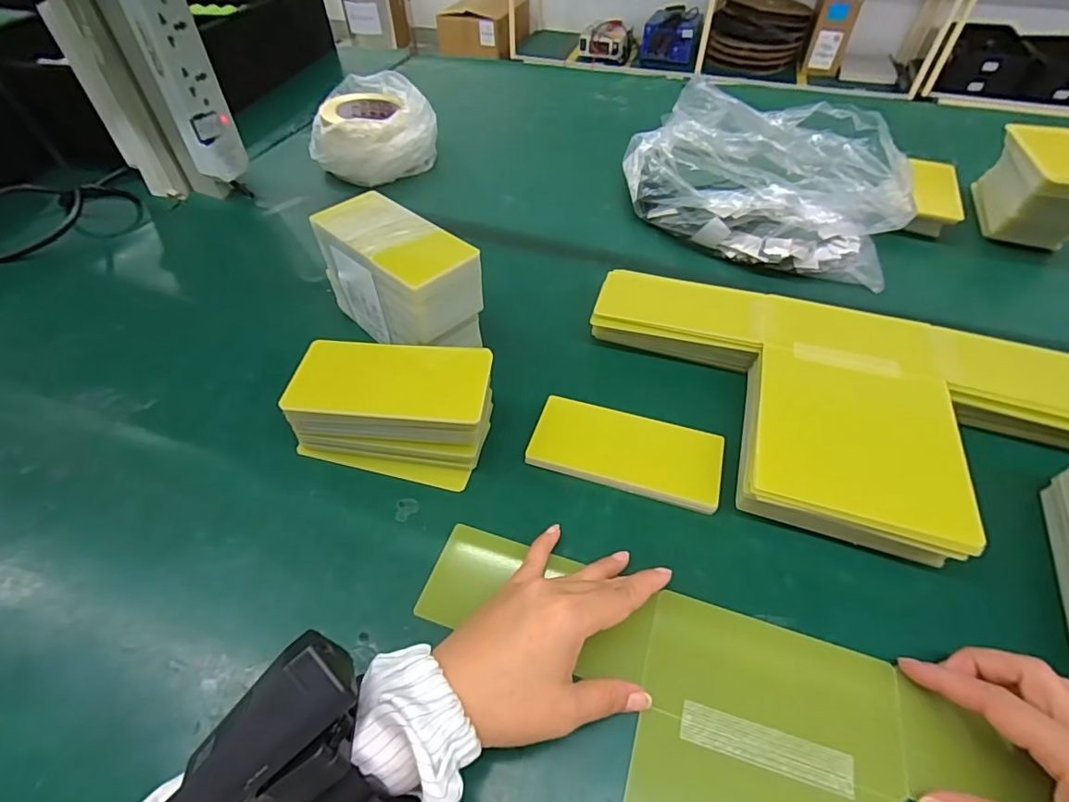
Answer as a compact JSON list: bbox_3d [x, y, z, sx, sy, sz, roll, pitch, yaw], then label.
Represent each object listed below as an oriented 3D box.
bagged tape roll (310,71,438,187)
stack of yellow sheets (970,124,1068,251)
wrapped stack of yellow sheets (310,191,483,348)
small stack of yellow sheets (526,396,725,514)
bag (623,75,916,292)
[{"bbox_3d":[-0.216,-0.381,0.714,0.153,0.082,0.152,0,49,0],"label":"bagged tape roll"},{"bbox_3d":[0.582,-0.252,0.603,0.072,0.094,0.146,9,50,8],"label":"stack of yellow sheets"},{"bbox_3d":[-0.119,-0.104,0.460,0.149,0.105,0.067,34,58,26],"label":"wrapped stack of yellow sheets"},{"bbox_3d":[0.071,0.039,0.404,0.143,0.015,0.063,14,51,12],"label":"small stack of yellow sheets"},{"bbox_3d":[0.268,-0.288,0.630,0.303,0.110,0.288,10,50,9],"label":"bag"}]

